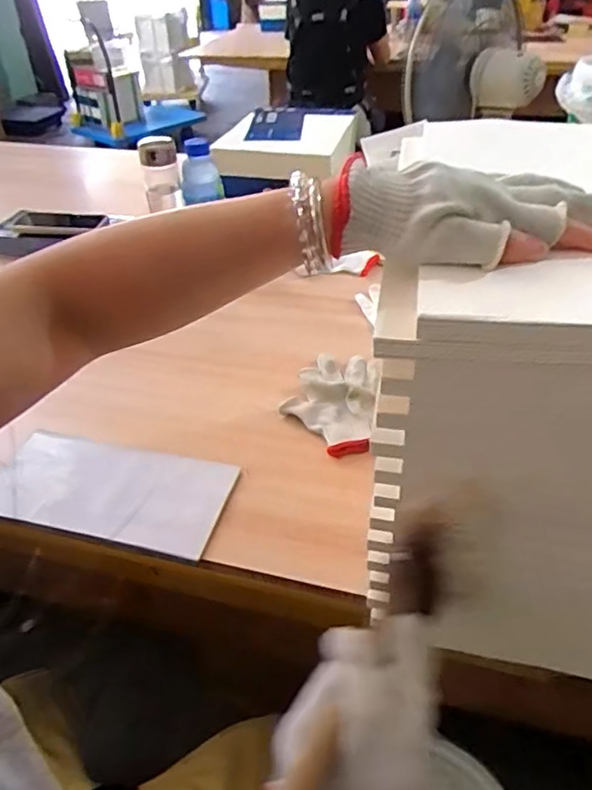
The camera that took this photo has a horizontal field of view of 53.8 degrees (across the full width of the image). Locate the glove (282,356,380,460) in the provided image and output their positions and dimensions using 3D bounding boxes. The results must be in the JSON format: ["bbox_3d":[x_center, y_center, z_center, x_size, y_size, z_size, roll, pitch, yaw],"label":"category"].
[{"bbox_3d":[0.048,0.005,0.737,0.110,0.026,0.181,7,39,11],"label":"glove"}]

